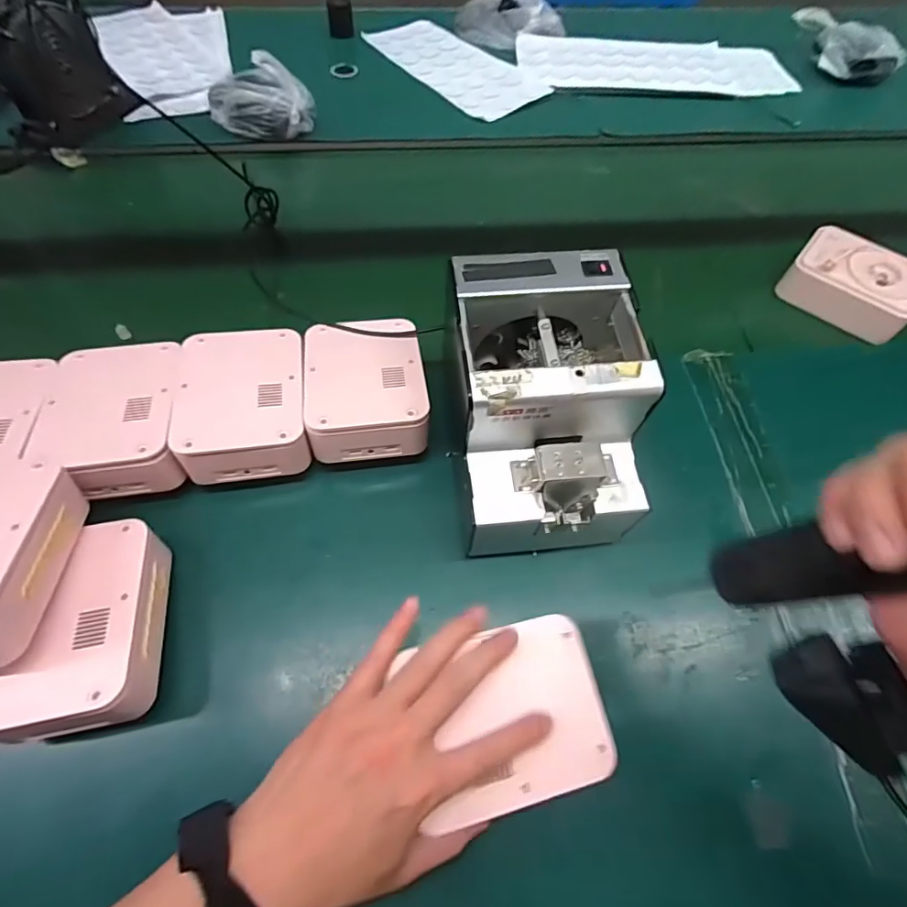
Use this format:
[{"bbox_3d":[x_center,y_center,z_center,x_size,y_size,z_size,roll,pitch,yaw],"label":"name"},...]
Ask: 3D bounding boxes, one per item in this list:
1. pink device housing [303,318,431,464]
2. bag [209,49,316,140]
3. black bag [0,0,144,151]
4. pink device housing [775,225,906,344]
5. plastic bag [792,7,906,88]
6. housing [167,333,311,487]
[{"bbox_3d":[-0.075,-0.061,0.441,0.098,0.040,0.127,-7,61,-6],"label":"pink device housing"},{"bbox_3d":[-0.255,-0.472,0.670,0.129,0.084,0.081,17,61,8],"label":"bag"},{"bbox_3d":[-0.479,-0.470,0.626,0.060,0.130,0.147,28,63,13],"label":"black bag"},{"bbox_3d":[0.441,-0.188,0.565,0.126,0.046,0.098,34,65,16],"label":"pink device housing"},{"bbox_3d":[0.645,-0.674,0.843,0.108,0.052,0.163,-10,61,-8],"label":"plastic bag"},{"bbox_3d":[-0.174,-0.046,0.428,0.098,0.044,0.129,-8,61,-6],"label":"housing"}]

